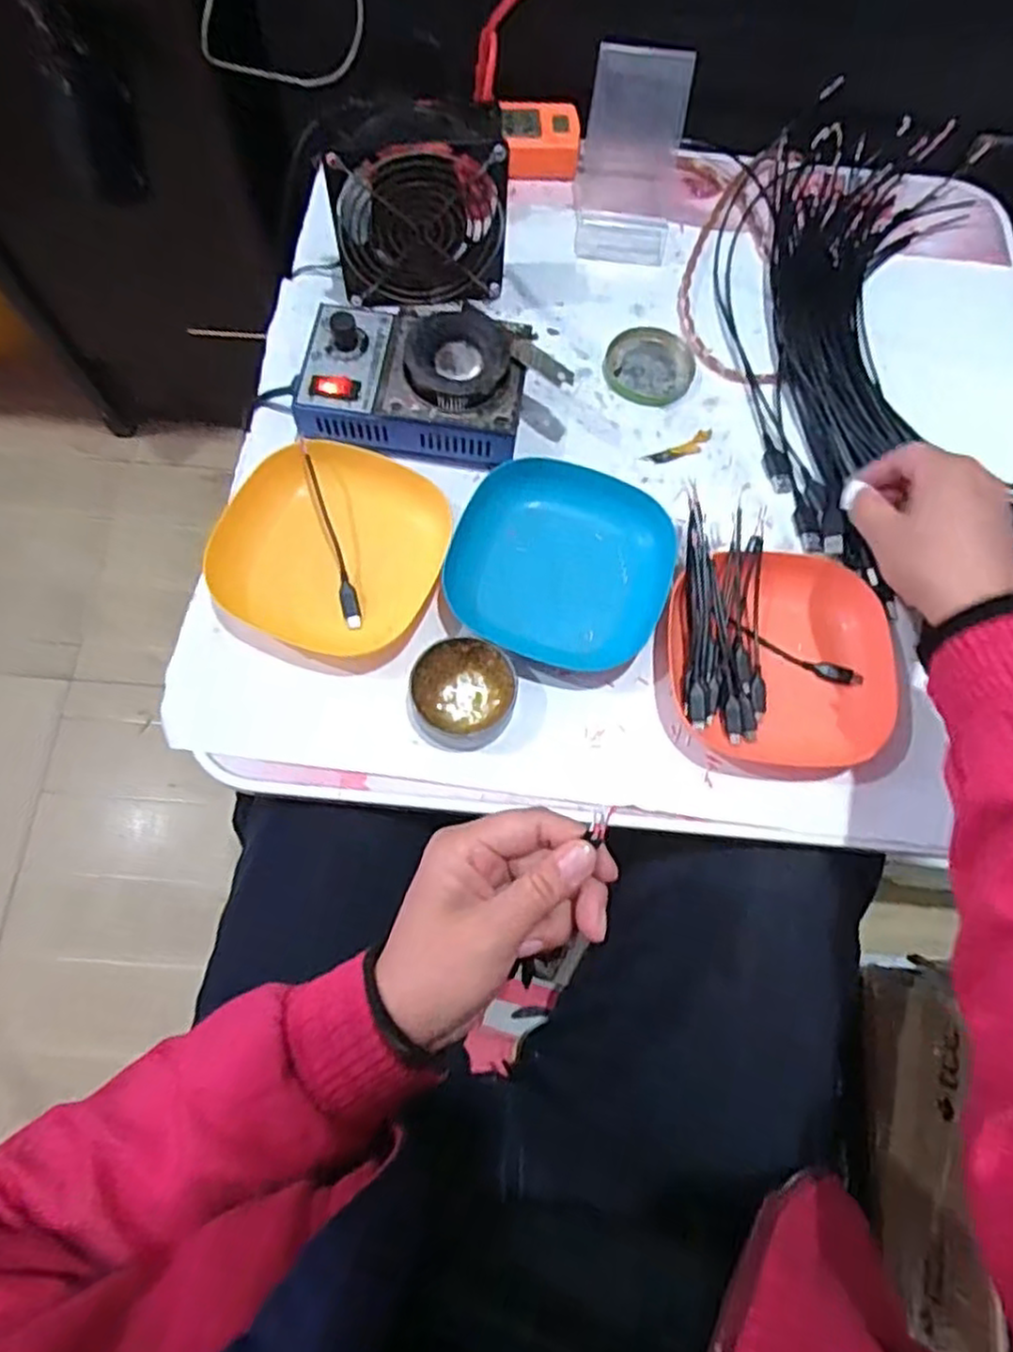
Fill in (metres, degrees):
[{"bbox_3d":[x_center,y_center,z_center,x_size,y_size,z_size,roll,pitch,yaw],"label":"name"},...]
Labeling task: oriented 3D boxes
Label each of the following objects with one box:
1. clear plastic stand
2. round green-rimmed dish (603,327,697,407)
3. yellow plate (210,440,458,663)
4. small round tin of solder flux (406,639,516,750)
[{"bbox_3d":[0.097,-0.405,0.563,0.076,0.095,0.104,8,70,2],"label":"clear plastic stand"},{"bbox_3d":[0.110,-0.238,0.553,0.066,0.006,0.066,0,70,-1],"label":"round green-rimmed dish"},{"bbox_3d":[-0.110,-0.085,0.472,0.139,0.030,0.136,15,70,4],"label":"yellow plate"},{"bbox_3d":[-0.026,0.011,0.443,0.061,0.027,0.066,0,70,-1],"label":"small round tin of solder flux"}]

